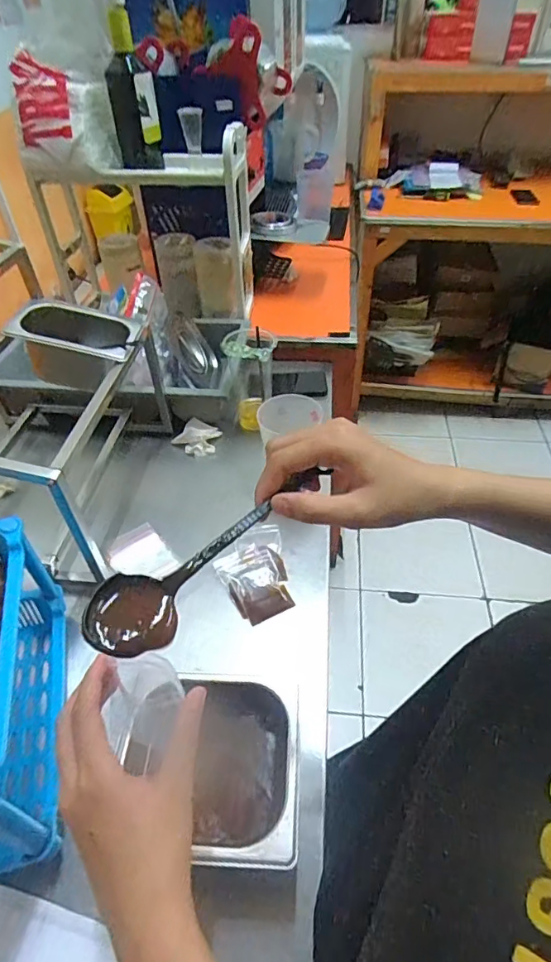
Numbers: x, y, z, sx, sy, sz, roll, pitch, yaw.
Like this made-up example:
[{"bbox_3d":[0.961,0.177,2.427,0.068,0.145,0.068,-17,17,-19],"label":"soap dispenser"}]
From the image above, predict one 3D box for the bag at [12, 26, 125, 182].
[{"bbox_3d":[-0.403,-0.697,0.958,0.195,0.218,0.181,-16,47,-15],"label":"bag"}]

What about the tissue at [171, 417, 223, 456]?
[{"bbox_3d":[-0.143,-0.084,0.936,0.076,0.030,0.075,-33,53,-28],"label":"tissue"}]

